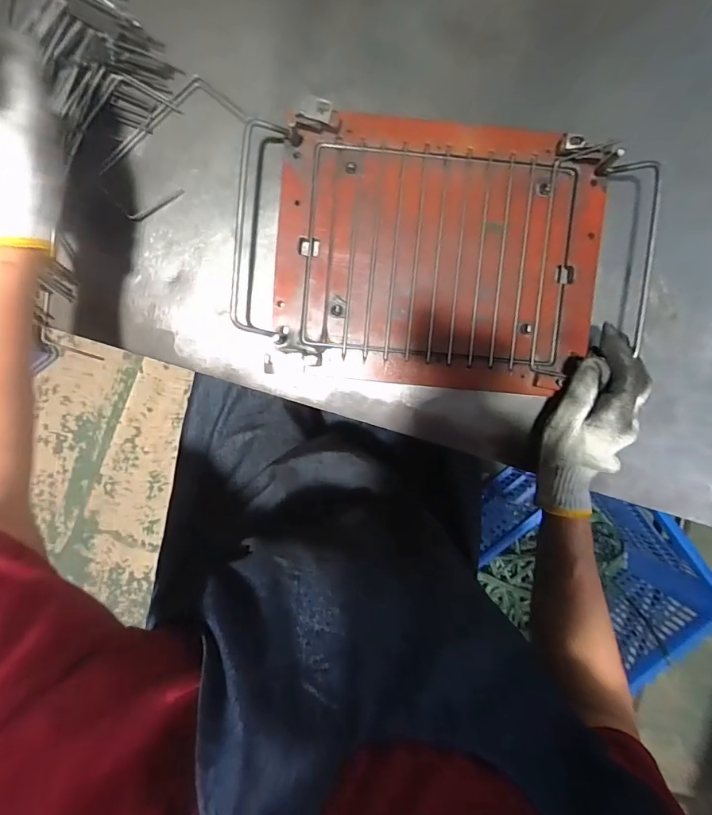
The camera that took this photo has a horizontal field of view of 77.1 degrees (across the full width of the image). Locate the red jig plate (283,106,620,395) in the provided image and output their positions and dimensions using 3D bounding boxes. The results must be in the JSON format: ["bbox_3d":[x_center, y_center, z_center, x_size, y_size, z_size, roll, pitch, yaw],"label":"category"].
[{"bbox_3d":[0.077,-0.141,0.418,0.294,0.017,0.236,5,94,1],"label":"red jig plate"}]

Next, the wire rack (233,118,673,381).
[{"bbox_3d":[0.085,-0.138,0.415,0.378,0.025,0.191,5,94,1],"label":"wire rack"}]

